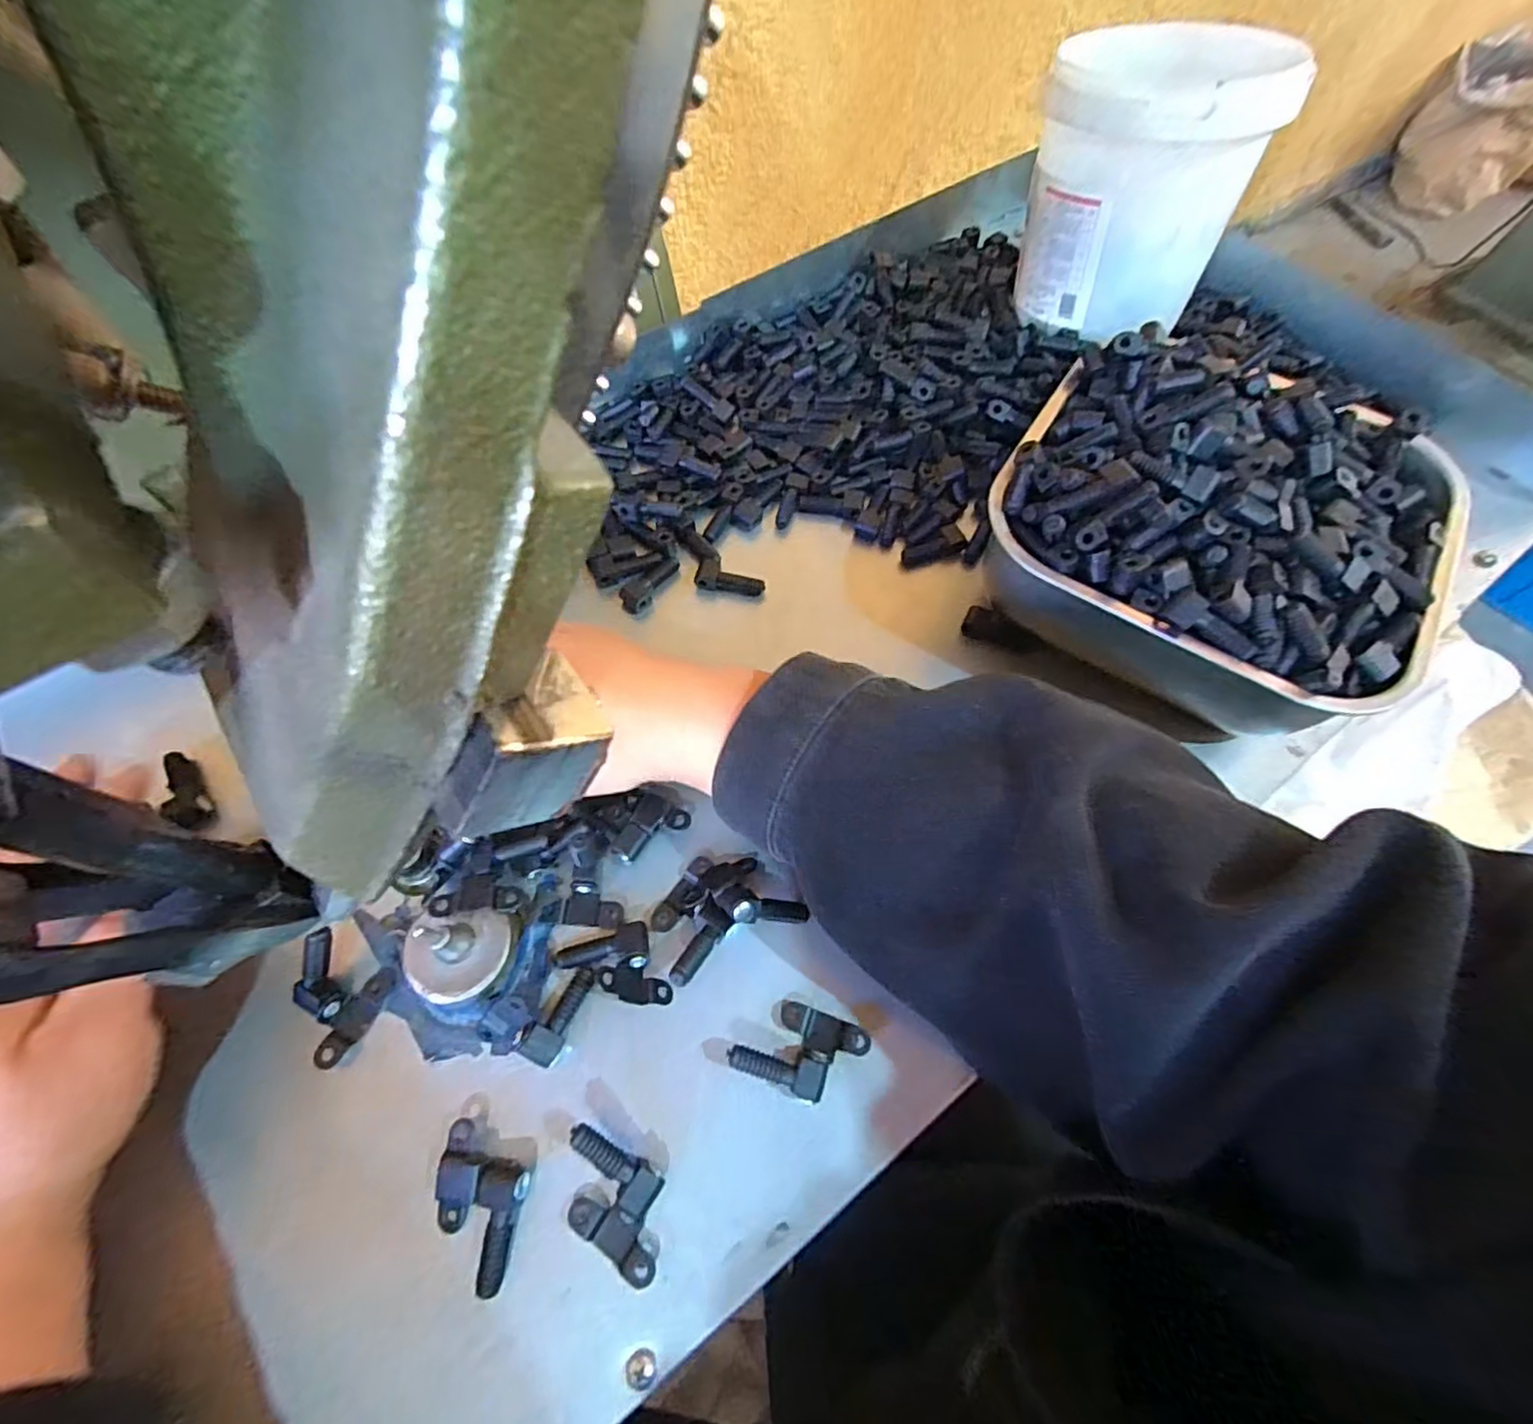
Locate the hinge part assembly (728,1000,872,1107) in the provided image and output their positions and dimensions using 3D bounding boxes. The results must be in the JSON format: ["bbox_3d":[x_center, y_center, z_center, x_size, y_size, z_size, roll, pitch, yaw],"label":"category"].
[{"bbox_3d":[0.013,0.126,0.242,0.045,0.010,0.031,23,65,10],"label":"hinge part assembly"}]

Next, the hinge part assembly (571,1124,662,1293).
[{"bbox_3d":[-0.052,0.167,0.220,0.045,0.016,0.029,30,67,13],"label":"hinge part assembly"}]

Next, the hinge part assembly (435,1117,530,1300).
[{"bbox_3d":[-0.099,0.168,0.222,0.032,0.010,0.043,13,64,5],"label":"hinge part assembly"}]

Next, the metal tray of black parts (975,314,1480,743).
[{"bbox_3d":[0.204,-0.087,0.301,0.172,0.077,0.178,32,67,14],"label":"metal tray of black parts"}]

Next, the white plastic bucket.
[{"bbox_3d":[0.210,-0.300,0.361,0.115,0.127,0.106,1,64,-1],"label":"white plastic bucket"}]

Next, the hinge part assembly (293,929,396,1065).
[{"bbox_3d":[-0.163,0.107,0.242,0.026,0.027,0.040,21,65,9],"label":"hinge part assembly"}]

